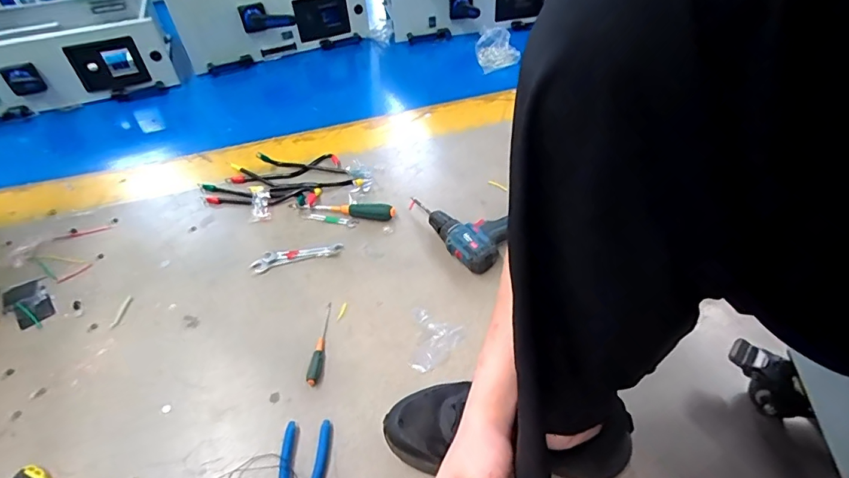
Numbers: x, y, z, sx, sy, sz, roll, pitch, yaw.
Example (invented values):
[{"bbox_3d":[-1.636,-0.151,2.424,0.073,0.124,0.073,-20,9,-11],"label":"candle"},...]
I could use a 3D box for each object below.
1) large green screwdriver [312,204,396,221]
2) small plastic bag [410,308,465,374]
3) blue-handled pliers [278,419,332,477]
[{"bbox_3d":[-0.145,-0.061,0.900,0.173,0.031,0.027,10,48,13],"label":"large green screwdriver"},{"bbox_3d":[0.020,0.156,0.709,0.080,0.004,0.109,0,46,4],"label":"small plastic bag"},{"bbox_3d":[-0.155,0.299,0.571,0.060,0.019,0.132,-4,46,1],"label":"blue-handled pliers"}]

